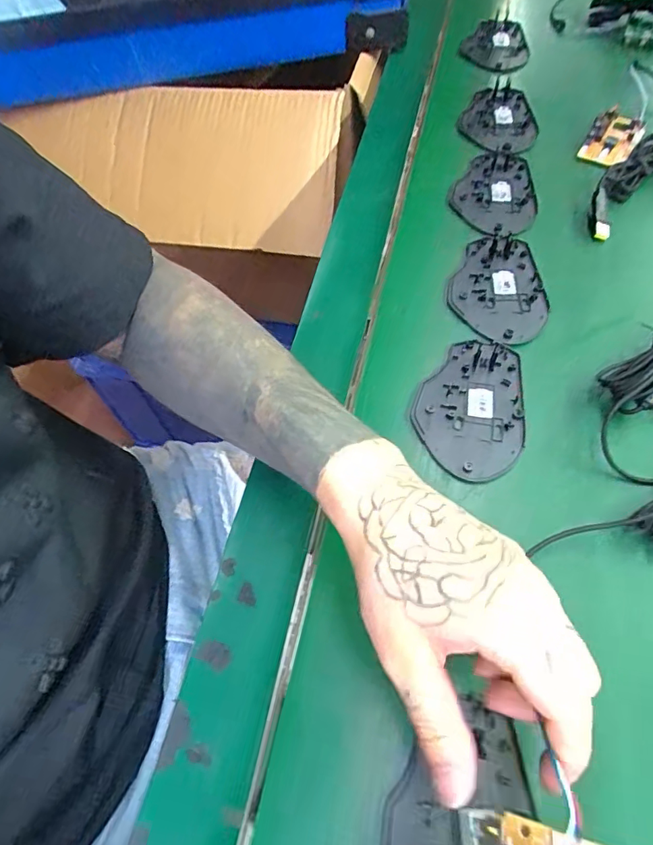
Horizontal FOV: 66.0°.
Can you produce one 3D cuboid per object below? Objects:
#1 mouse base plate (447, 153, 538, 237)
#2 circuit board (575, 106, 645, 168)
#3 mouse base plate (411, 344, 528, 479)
[{"bbox_3d":[0.152,-0.210,0.462,0.073,0.013,0.117,2,60,4],"label":"mouse base plate"},{"bbox_3d":[0.279,-0.278,0.490,0.045,0.020,0.071,30,66,18],"label":"circuit board"},{"bbox_3d":[0.099,-0.012,0.350,0.072,0.005,0.108,9,61,8],"label":"mouse base plate"}]

